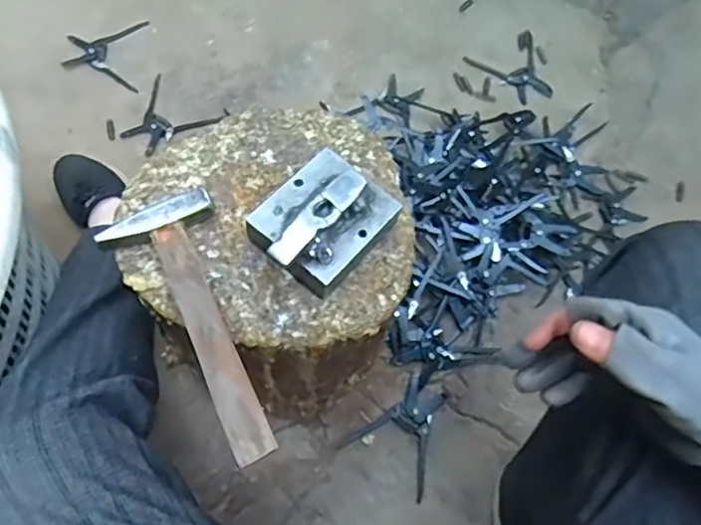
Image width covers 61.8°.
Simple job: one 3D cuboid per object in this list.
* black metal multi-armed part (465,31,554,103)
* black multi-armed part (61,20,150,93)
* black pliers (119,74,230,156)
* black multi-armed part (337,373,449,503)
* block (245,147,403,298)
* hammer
[{"bbox_3d":[0.275,-0.315,0.949,0.133,0.026,0.121,-35,74,-16],"label":"black metal multi-armed part"},{"bbox_3d":[-0.392,-0.336,0.933,0.123,0.006,0.137,4,67,-2],"label":"black multi-armed part"},{"bbox_3d":[-0.275,-0.214,0.888,0.139,0.010,0.121,31,69,9],"label":"black pliers"},{"bbox_3d":[0.070,0.205,0.724,0.108,0.017,0.123,32,69,9],"label":"black multi-armed part"},{"bbox_3d":[-0.021,-0.032,0.454,0.085,0.056,0.101,39,70,12],"label":"block"},{"bbox_3d":[-0.103,0.045,0.432,0.079,0.031,0.205,-27,72,-14],"label":"hammer"}]

